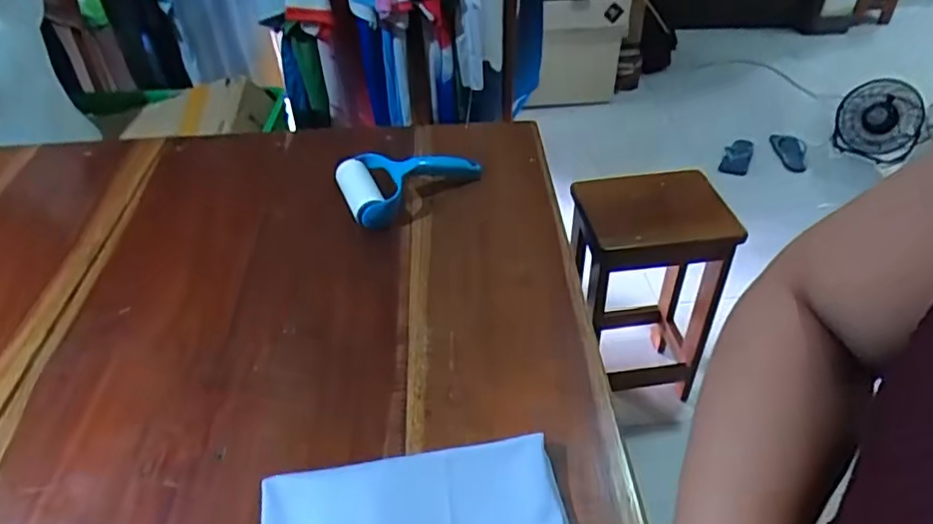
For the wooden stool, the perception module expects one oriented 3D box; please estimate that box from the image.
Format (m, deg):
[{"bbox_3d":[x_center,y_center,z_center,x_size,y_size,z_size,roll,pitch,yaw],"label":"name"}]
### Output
[{"bbox_3d":[0.418,0.072,1.440,0.326,0.534,0.259,-6,41,-4],"label":"wooden stool"}]

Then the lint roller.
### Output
[{"bbox_3d":[-0.071,-0.111,0.813,0.180,0.056,0.114,-18,43,-17],"label":"lint roller"}]

